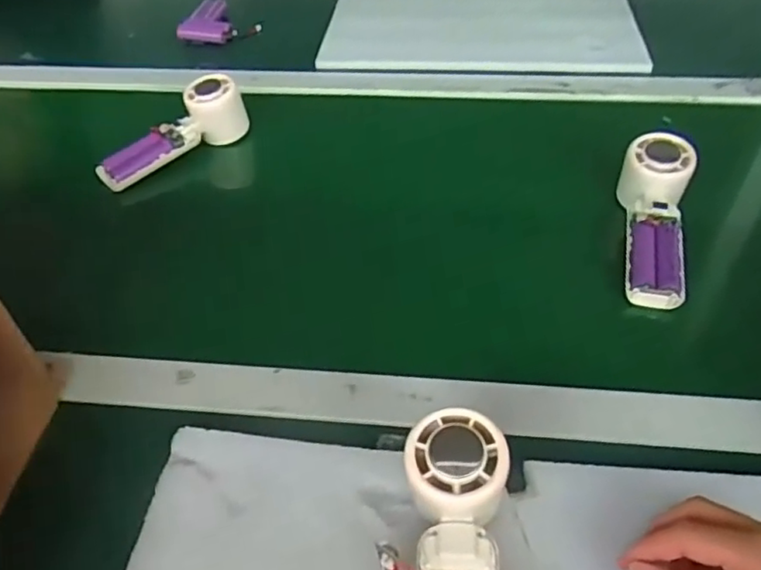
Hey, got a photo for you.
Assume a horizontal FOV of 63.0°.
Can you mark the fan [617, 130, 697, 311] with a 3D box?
[{"bbox_3d":[0.232,-0.052,0.528,0.051,0.053,0.165,9,63,9],"label":"fan"}]

